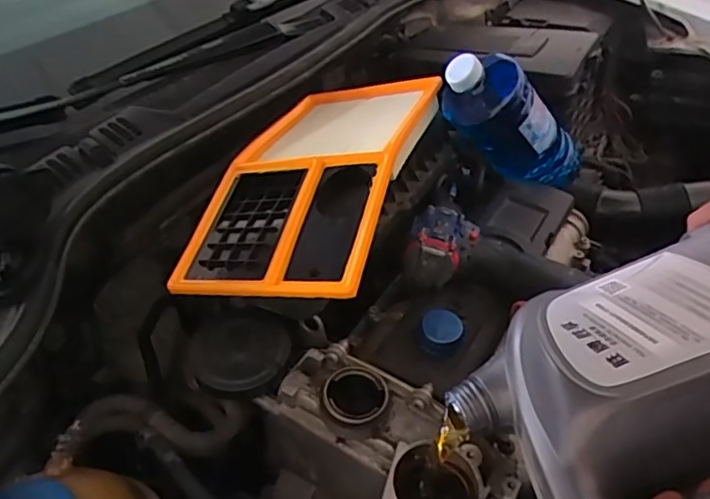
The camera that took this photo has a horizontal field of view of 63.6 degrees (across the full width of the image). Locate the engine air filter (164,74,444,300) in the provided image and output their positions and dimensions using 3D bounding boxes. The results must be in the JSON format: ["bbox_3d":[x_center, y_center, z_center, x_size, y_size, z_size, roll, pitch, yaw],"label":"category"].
[{"bbox_3d":[-0.037,-0.092,0.612,0.189,0.060,0.365,6,39,18],"label":"engine air filter"}]

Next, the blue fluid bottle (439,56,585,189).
[{"bbox_3d":[0.200,-0.155,0.720,0.097,0.236,0.076,-46,35,16],"label":"blue fluid bottle"}]

